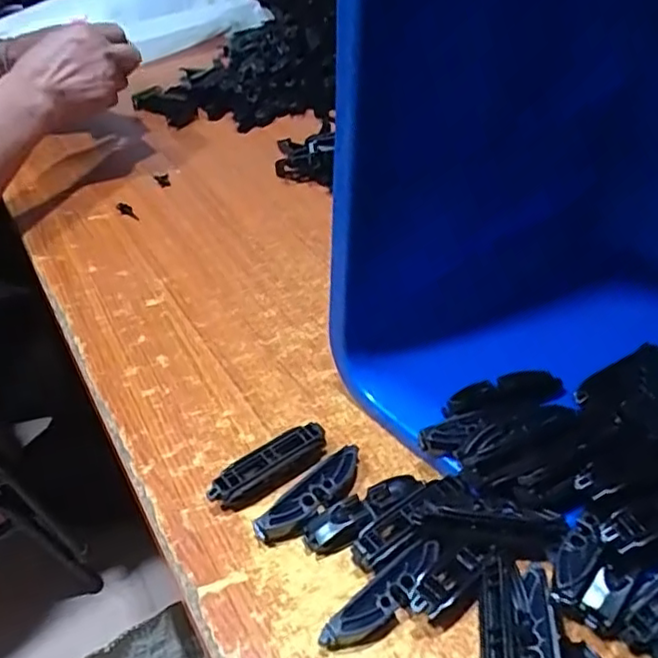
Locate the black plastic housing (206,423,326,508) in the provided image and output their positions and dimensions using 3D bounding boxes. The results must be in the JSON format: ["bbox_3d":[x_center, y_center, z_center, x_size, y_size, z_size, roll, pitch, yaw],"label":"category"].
[{"bbox_3d":[-0.036,0.084,0.383,0.078,0.021,0.020,-23,45,-24],"label":"black plastic housing"}]

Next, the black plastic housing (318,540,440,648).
[{"bbox_3d":[0.029,0.137,0.321,0.075,0.020,0.017,-29,48,-30],"label":"black plastic housing"}]

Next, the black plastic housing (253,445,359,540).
[{"bbox_3d":[-0.008,0.098,0.368,0.022,0.018,0.077,31,49,32],"label":"black plastic housing"}]

